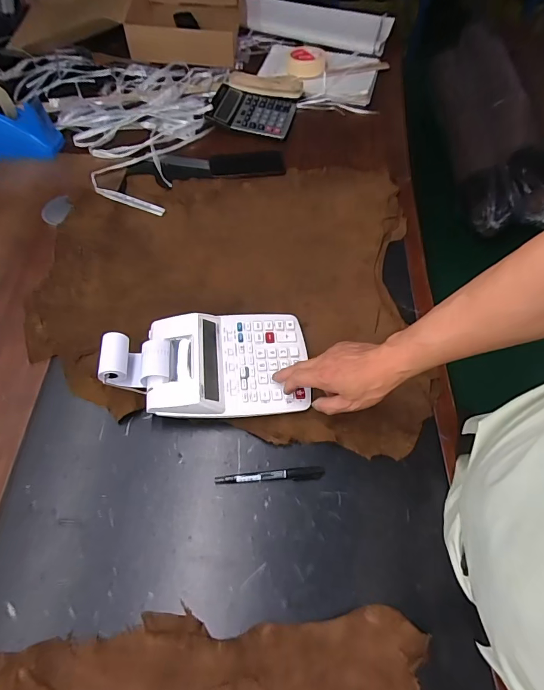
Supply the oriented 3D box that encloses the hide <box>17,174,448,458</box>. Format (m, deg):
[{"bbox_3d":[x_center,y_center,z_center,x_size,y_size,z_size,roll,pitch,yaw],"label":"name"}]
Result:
[{"bbox_3d":[-0.078,-0.133,0.689,0.622,0.018,0.581,4,58,2],"label":"hide"}]

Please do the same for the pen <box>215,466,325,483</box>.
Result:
[{"bbox_3d":[-0.002,0.169,0.513,0.138,0.009,0.017,-4,58,-3],"label":"pen"}]

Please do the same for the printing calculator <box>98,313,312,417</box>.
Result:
[{"bbox_3d":[-0.087,0.021,0.569,0.268,0.082,0.160,-2,58,-2],"label":"printing calculator"}]

